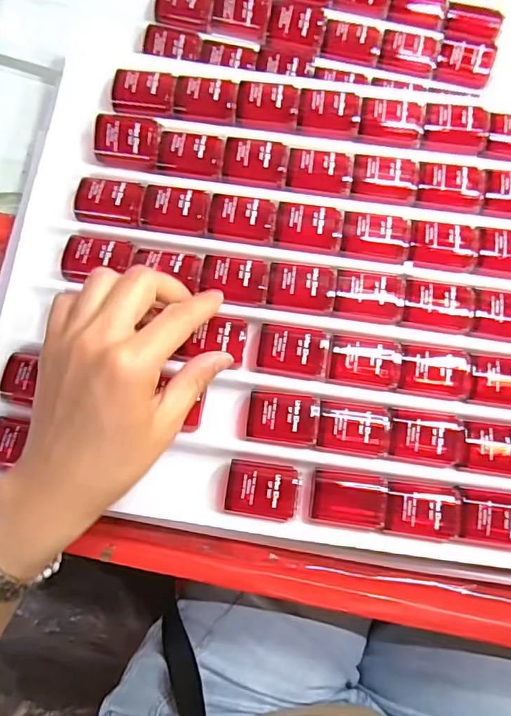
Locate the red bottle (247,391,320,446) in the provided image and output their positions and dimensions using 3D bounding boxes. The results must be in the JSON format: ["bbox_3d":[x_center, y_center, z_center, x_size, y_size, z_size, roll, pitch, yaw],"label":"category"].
[{"bbox_3d":[0.017,0.036,0.289,0.041,0.012,0.028,6,82,2],"label":"red bottle"}]

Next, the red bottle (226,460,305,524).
[{"bbox_3d":[0.006,0.077,0.281,0.044,0.012,0.030,8,82,2],"label":"red bottle"}]

